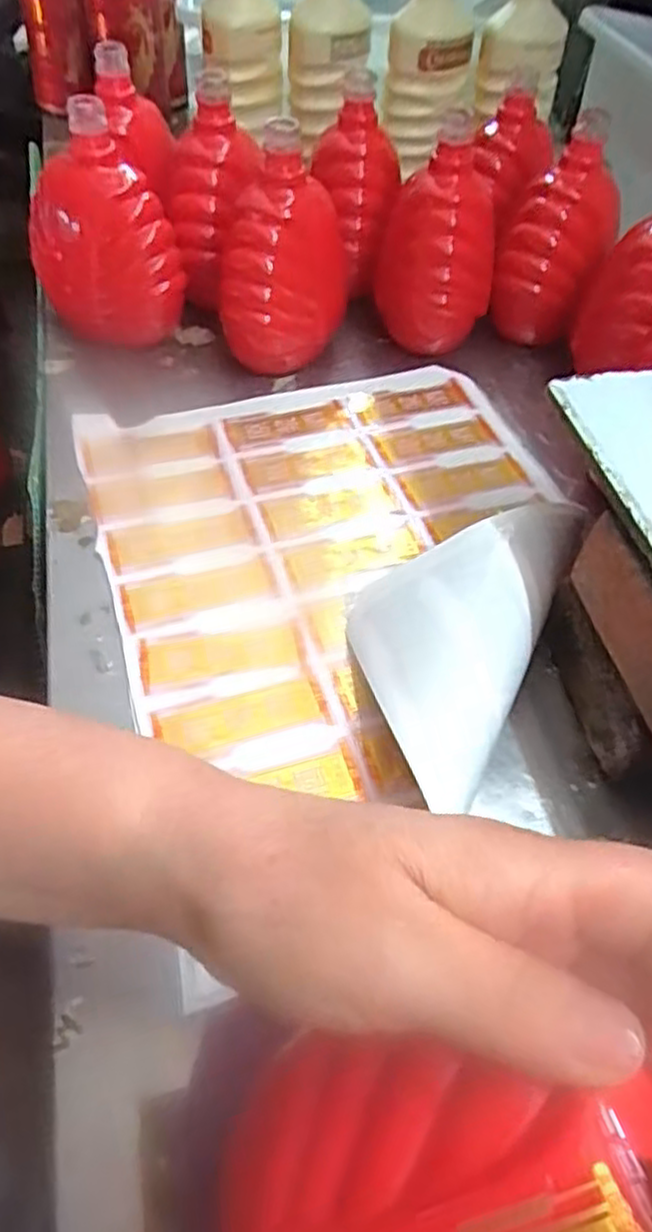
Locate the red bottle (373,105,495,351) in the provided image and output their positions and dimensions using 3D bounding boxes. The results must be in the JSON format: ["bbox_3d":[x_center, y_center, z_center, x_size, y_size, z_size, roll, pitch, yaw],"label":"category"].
[{"bbox_3d":[0.085,-0.307,0.615,0.077,0.156,0.103,-25,58,-18],"label":"red bottle"}]

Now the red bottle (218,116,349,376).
[{"bbox_3d":[-0.033,-0.285,0.594,0.098,0.157,0.109,2,51,1],"label":"red bottle"}]

